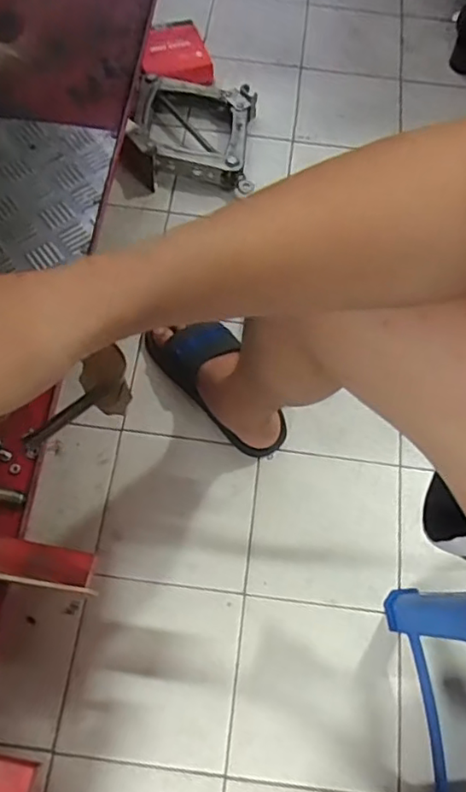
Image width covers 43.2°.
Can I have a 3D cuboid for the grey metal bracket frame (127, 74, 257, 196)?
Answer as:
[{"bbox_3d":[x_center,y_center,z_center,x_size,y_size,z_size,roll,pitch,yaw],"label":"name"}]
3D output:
[{"bbox_3d":[-0.073,-0.473,1.048,0.223,0.074,0.226,3,66,-1],"label":"grey metal bracket frame"}]

